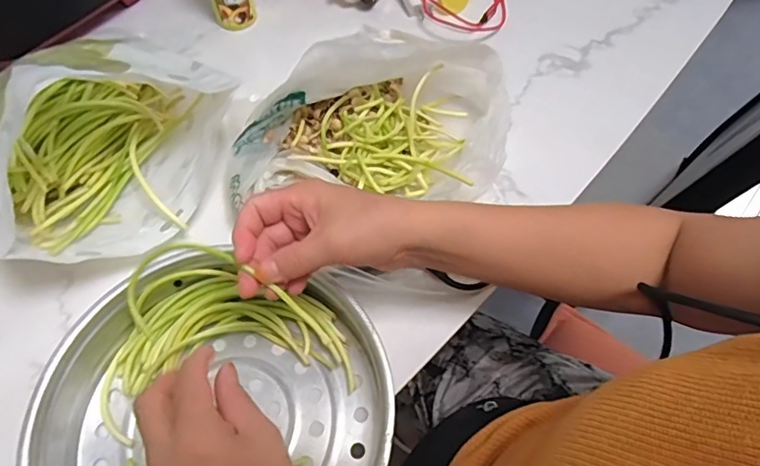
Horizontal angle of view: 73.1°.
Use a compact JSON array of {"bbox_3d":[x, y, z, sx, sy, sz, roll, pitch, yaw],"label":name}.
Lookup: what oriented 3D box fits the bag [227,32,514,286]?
[{"bbox_3d":[-0.005,-0.093,0.502,0.221,0.091,0.268,36,67,19],"label":"bag"}]

